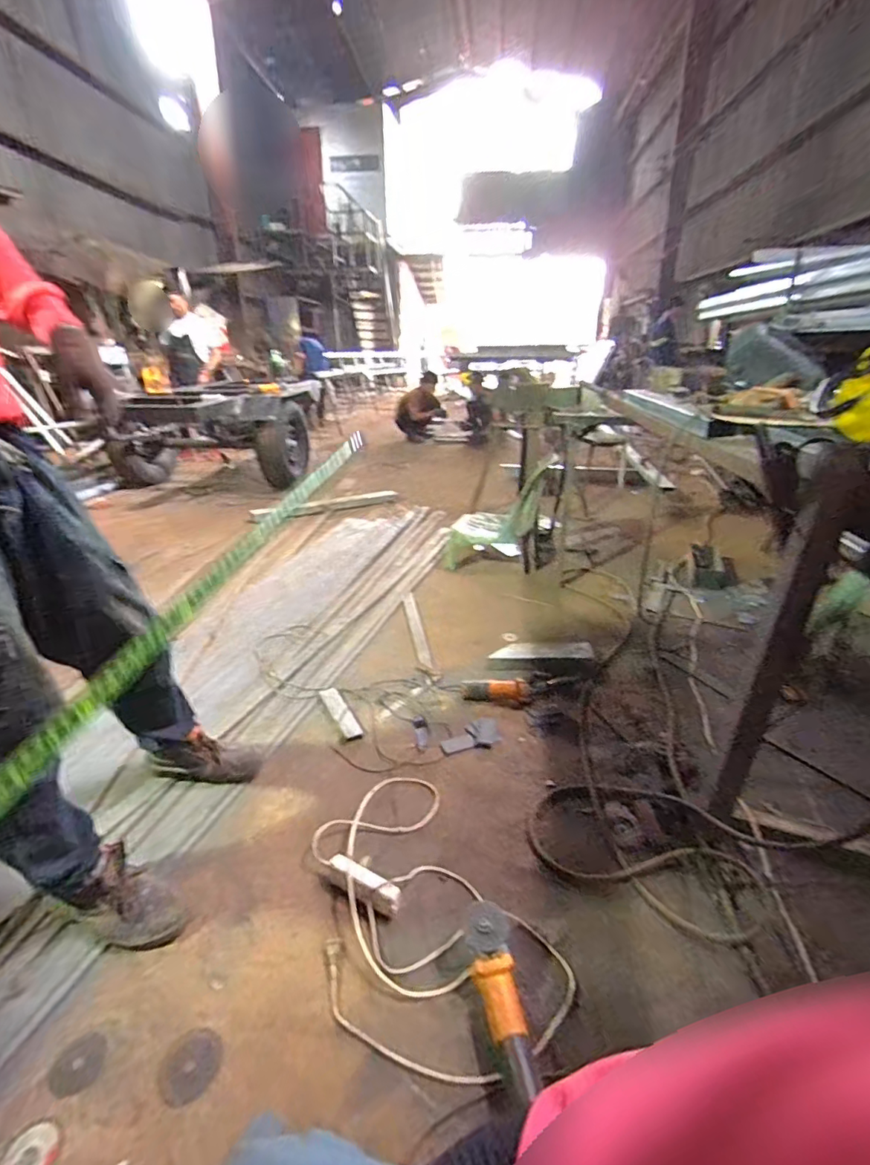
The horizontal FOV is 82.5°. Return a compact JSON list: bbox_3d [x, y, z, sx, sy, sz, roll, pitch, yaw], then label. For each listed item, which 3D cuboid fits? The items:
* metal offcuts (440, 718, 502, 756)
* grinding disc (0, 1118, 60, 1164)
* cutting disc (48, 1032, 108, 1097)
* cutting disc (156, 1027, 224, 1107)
[{"bbox_3d":[0.103,0.441,1.422,0.182,0.019,0.091,-13,29,-26],"label":"metal offcuts"},{"bbox_3d":[-0.562,0.796,0.686,0.066,0.005,0.068,0,21,0],"label":"grinding disc"},{"bbox_3d":[-0.561,0.759,0.781,0.074,0.005,0.074,-2,25,1],"label":"cutting disc"},{"bbox_3d":[-0.382,0.755,0.777,0.089,0.004,0.089,-3,25,2],"label":"cutting disc"}]

